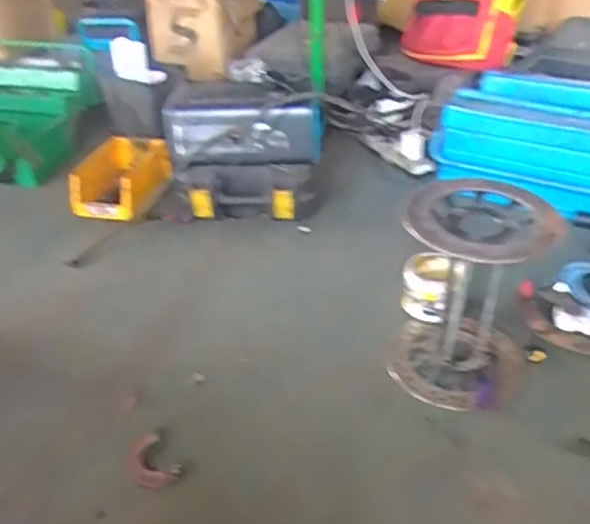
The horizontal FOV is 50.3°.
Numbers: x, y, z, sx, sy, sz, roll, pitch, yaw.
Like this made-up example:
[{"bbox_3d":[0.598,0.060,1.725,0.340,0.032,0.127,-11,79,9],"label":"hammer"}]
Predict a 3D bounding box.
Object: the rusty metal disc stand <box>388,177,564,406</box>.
[{"bbox_3d":[0.258,0.045,0.947,0.211,0.274,0.211,-2,35,1],"label":"rusty metal disc stand"}]

